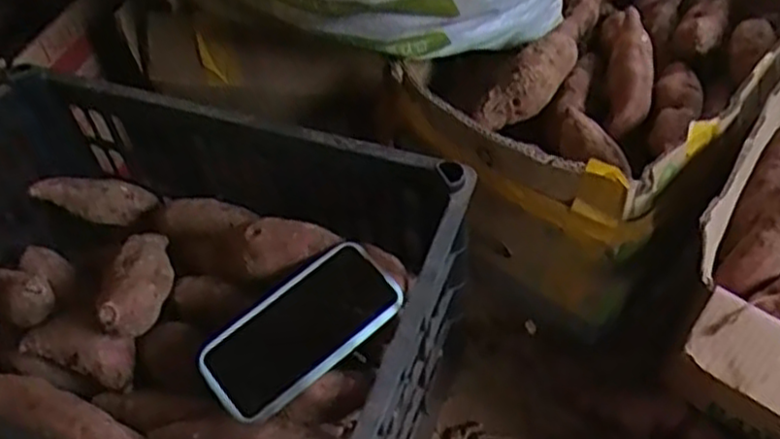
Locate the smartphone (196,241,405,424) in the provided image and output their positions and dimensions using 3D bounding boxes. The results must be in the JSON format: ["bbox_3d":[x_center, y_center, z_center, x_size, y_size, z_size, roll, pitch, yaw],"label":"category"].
[{"bbox_3d":[-0.074,0.092,0.609,0.170,0.015,0.084,-34,56,-20],"label":"smartphone"}]

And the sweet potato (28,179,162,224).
[{"bbox_3d":[-0.326,-0.024,0.801,0.126,0.036,0.045,9,51,-10],"label":"sweet potato"}]

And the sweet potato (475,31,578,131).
[{"bbox_3d":[0.150,-0.151,0.782,0.055,0.048,0.151,30,60,26],"label":"sweet potato"}]

